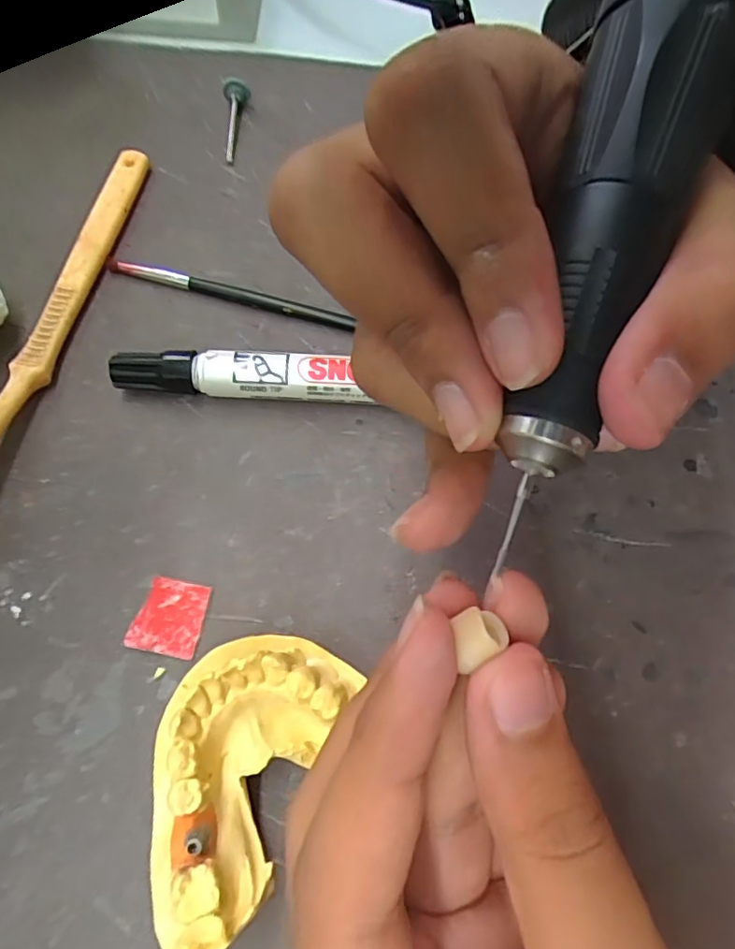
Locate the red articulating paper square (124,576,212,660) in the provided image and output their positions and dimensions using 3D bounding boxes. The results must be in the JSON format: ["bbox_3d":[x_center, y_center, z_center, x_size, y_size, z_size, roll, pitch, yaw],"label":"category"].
[{"bbox_3d":[-0.056,0.040,0.160,0.019,0.004,0.021,11,66,1],"label":"red articulating paper square"}]

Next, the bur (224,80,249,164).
[{"bbox_3d":[-0.054,-0.147,0.235,0.011,0.012,0.037,-5,67,-5],"label":"bur"}]

